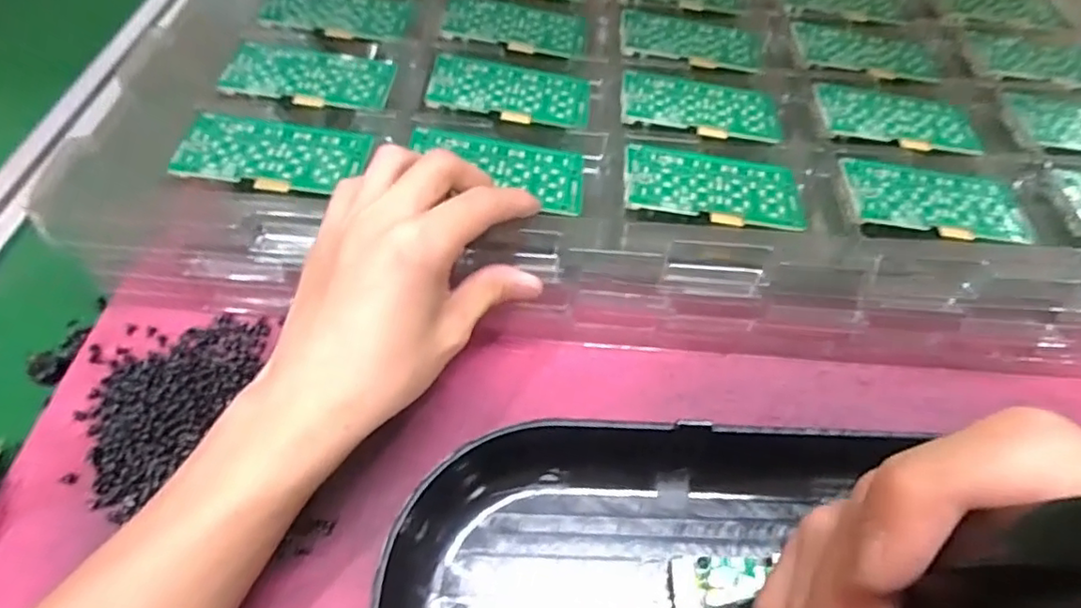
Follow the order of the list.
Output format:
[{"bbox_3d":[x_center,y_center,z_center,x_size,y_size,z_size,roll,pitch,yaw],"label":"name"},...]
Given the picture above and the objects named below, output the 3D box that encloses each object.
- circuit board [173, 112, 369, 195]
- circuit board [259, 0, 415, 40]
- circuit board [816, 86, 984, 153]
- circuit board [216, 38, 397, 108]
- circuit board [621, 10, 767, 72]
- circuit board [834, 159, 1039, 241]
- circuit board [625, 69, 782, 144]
[{"bbox_3d":[-0.141,-0.080,0.326,0.089,0.010,0.047,7,56,1],"label":"circuit board"},{"bbox_3d":[-0.133,-0.193,0.407,0.095,0.005,0.050,6,56,0],"label":"circuit board"},{"bbox_3d":[0.214,-0.113,0.371,0.095,0.010,0.050,1,56,-3],"label":"circuit board"},{"bbox_3d":[-0.136,-0.135,0.366,0.093,0.010,0.049,7,56,1],"label":"circuit board"},{"bbox_3d":[0.103,-0.175,0.411,0.097,0.004,0.049,10,56,-3],"label":"circuit board"},{"bbox_3d":[0.210,-0.056,0.328,0.094,0.010,0.047,7,56,1],"label":"circuit board"},{"bbox_3d":[0.096,-0.118,0.370,0.094,0.005,0.050,6,56,-5],"label":"circuit board"}]

